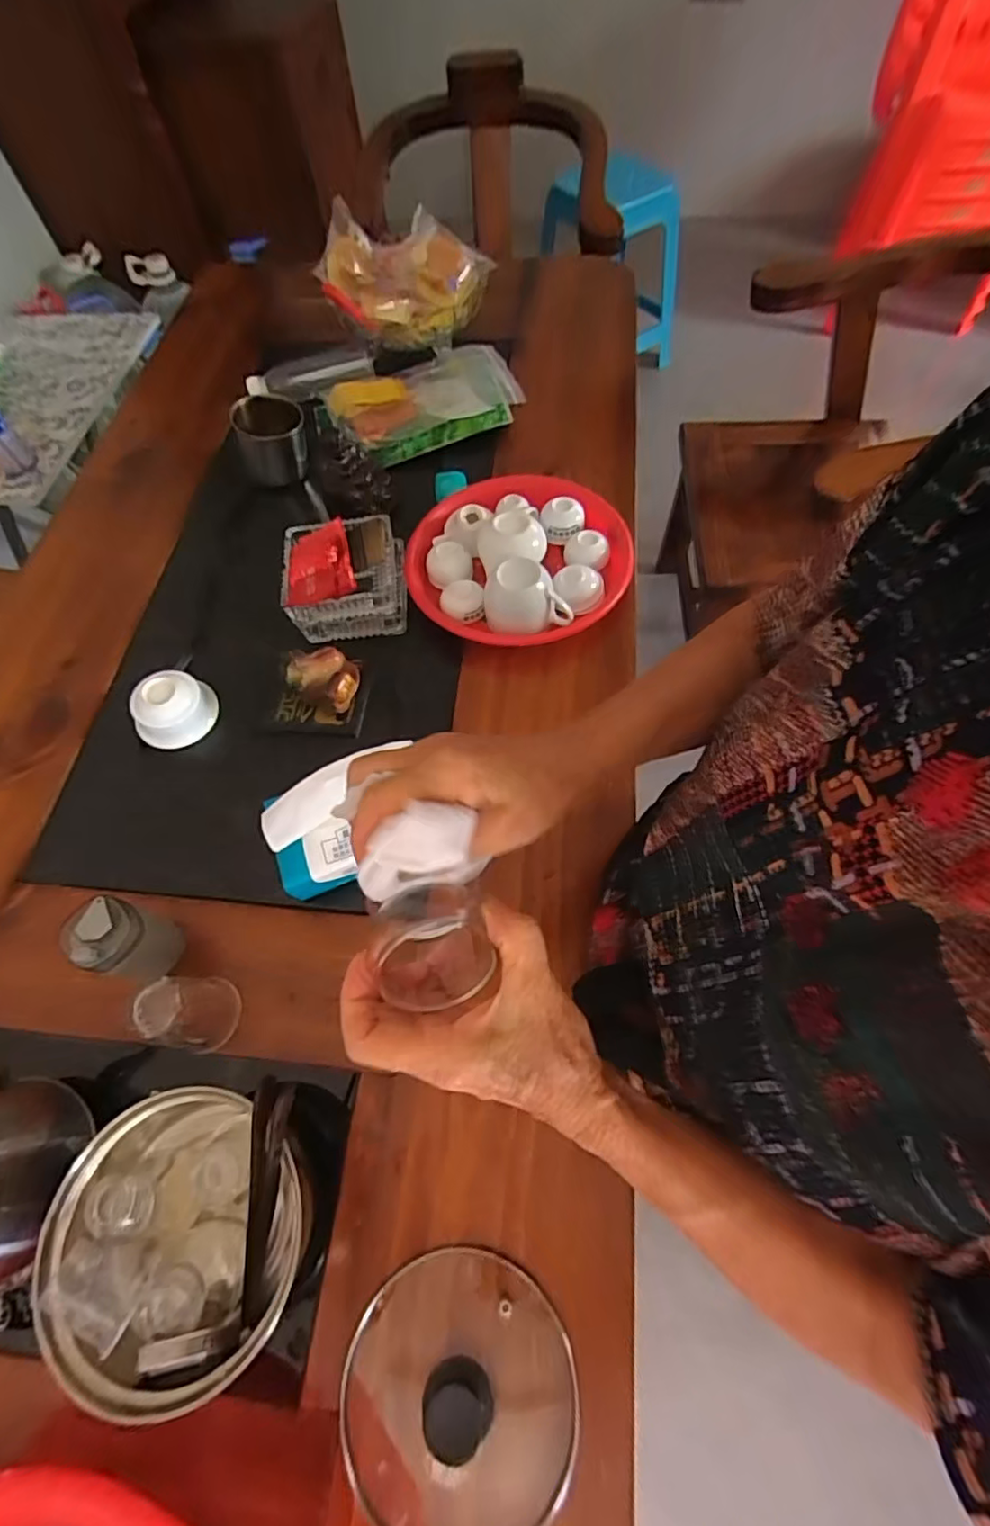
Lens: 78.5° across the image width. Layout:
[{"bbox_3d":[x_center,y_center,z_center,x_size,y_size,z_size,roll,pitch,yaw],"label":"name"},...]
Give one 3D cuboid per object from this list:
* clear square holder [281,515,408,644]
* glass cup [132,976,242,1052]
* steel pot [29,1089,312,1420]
[{"bbox_3d":[-0.167,-0.208,0.675,0.126,0.057,0.116,-5,63,1],"label":"clear square holder"},{"bbox_3d":[-0.245,0.194,0.478,0.051,0.080,0.054,-2,63,3],"label":"glass cup"},{"bbox_3d":[-0.201,0.311,0.409,0.146,0.106,0.158,-2,63,3],"label":"steel pot"}]

